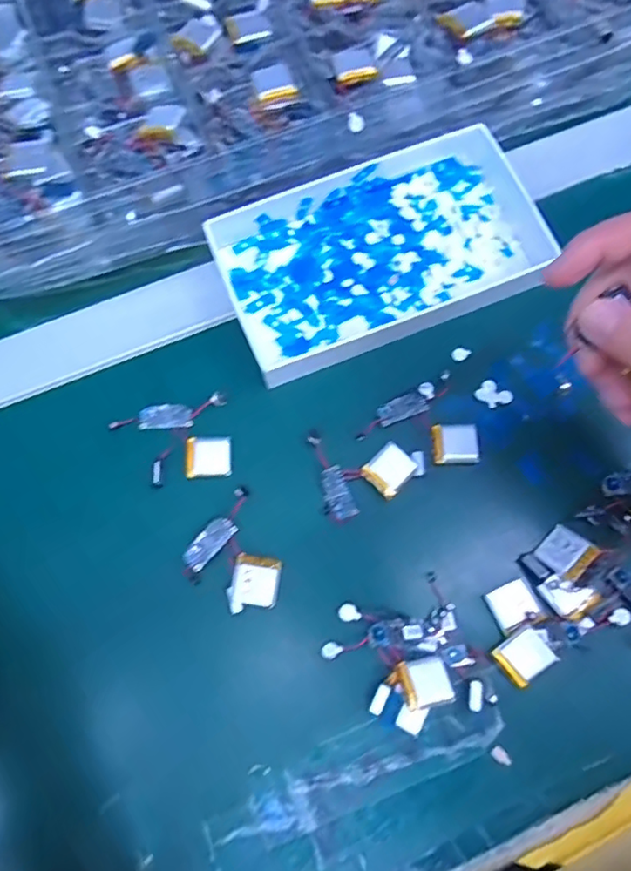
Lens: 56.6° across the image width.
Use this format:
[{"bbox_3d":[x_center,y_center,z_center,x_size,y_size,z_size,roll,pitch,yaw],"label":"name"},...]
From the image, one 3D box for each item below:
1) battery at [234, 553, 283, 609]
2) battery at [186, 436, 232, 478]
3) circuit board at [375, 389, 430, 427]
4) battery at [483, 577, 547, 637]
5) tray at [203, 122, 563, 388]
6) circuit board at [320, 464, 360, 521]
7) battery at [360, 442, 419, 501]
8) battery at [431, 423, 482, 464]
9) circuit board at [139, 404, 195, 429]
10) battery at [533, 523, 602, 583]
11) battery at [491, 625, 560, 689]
[{"bbox_3d":[-0.029,0.071,0.288,0.022,0.004,0.024,8,73,4],"label":"battery"},{"bbox_3d":[-0.056,0.011,0.309,0.023,0.005,0.022,-5,72,0],"label":"battery"},{"bbox_3d":[0.047,-0.015,0.317,0.028,0.004,0.013,-26,73,-6],"label":"circuit board"},{"bbox_3d":[0.095,0.081,0.281,0.021,0.008,0.020,-23,73,-5],"label":"battery"},{"bbox_3d":[0.037,-0.110,0.335,0.179,0.024,0.106,-20,73,-4],"label":"tray"},{"bbox_3d":[0.012,0.029,0.302,0.013,0.004,0.028,-21,73,-5],"label":"circuit board"},{"bbox_3d":[0.039,0.018,0.304,0.024,0.006,0.021,-44,76,-11],"label":"battery"},{"bbox_3d":[0.074,0.004,0.309,0.023,0.004,0.021,-2,72,1],"label":"battery"},{"bbox_3d":[-0.081,-0.011,0.320,0.028,0.004,0.014,-3,72,1],"label":"circuit board"},{"bbox_3d":[0.121,0.056,0.284,0.021,0.004,0.023,-47,48,-5],"label":"battery"},{"bbox_3d":[0.097,0.102,0.272,0.022,0.007,0.020,-39,75,-10],"label":"battery"}]

